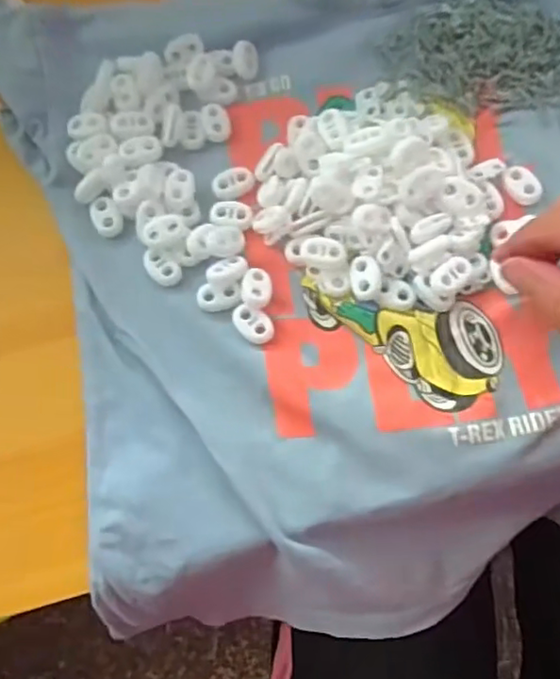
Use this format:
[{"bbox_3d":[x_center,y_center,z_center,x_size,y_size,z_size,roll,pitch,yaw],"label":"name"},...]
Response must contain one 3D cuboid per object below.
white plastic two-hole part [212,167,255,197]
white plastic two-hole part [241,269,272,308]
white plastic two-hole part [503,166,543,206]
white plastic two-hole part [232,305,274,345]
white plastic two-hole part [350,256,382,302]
[{"bbox_3d":[-0.024,-0.082,0.319,0.022,0.006,0.014,-23,74,-5],"label":"white plastic two-hole part"},{"bbox_3d":[-0.011,-0.025,0.301,0.015,0.007,0.020,-1,73,1],"label":"white plastic two-hole part"},{"bbox_3d":[0.124,-0.079,0.313,0.015,0.007,0.022,-31,75,-8],"label":"white plastic two-hole part"},{"bbox_3d":[-0.013,-0.008,0.297,0.015,0.005,0.023,-41,77,-10],"label":"white plastic two-hole part"},{"bbox_3d":[0.042,-0.030,0.298,0.014,0.007,0.022,-9,73,-1],"label":"white plastic two-hole part"}]

